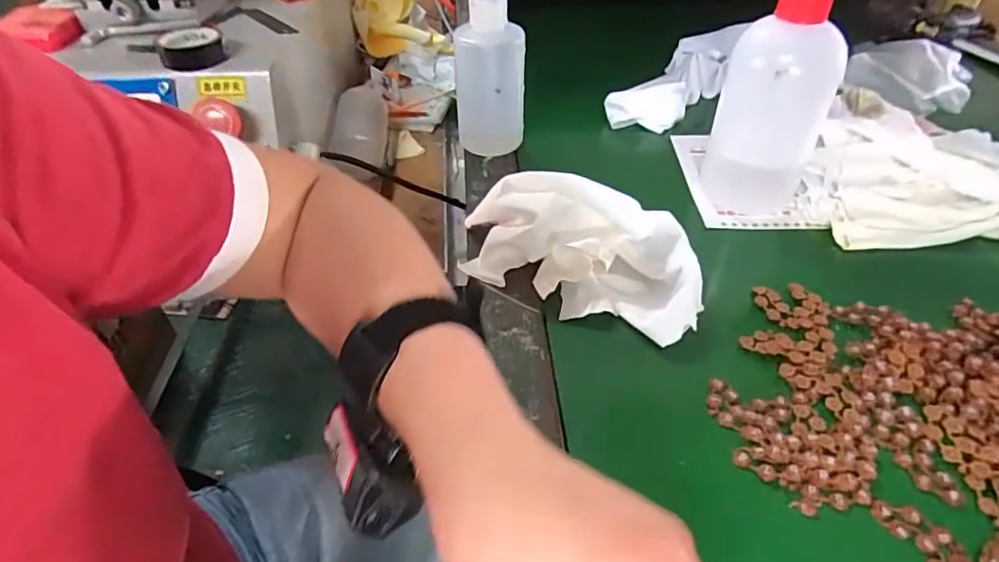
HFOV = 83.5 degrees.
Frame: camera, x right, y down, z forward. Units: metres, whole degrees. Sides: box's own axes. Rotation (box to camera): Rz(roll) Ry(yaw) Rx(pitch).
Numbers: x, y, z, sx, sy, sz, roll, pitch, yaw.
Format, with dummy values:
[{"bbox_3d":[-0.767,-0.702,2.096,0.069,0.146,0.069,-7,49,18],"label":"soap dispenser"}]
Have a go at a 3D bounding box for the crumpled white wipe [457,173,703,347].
[{"bbox_3d":[0.057,-0.022,0.388,0.166,0.059,0.111,4,43,5],"label":"crumpled white wipe"}]

